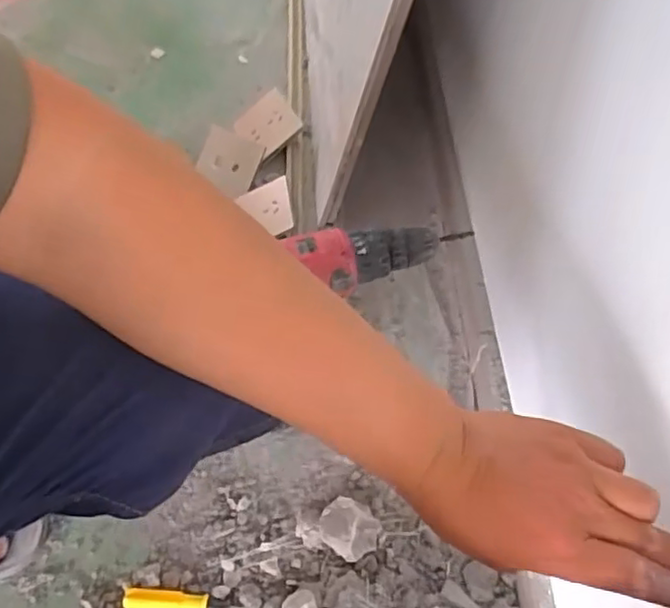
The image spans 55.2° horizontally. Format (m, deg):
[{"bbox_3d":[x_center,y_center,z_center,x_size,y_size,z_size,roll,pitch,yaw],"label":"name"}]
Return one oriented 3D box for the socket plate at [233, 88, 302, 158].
[{"bbox_3d":[-0.097,-0.256,0.917,0.088,0.010,0.072,-39,79,27],"label":"socket plate"}]

